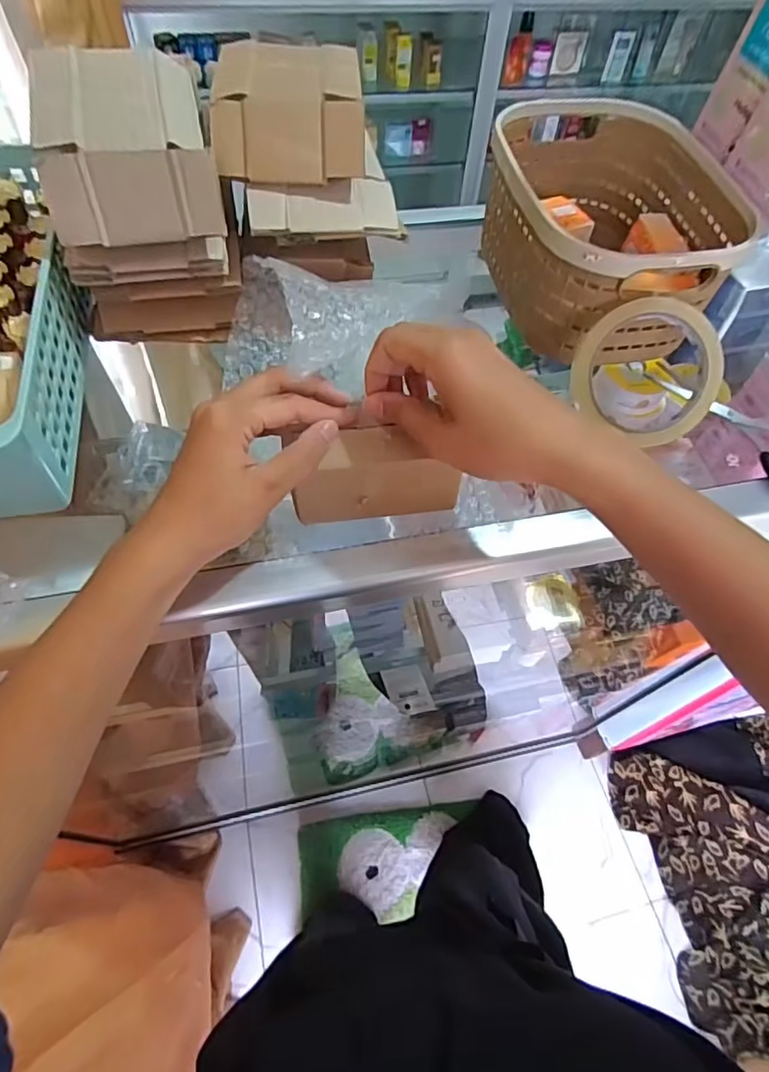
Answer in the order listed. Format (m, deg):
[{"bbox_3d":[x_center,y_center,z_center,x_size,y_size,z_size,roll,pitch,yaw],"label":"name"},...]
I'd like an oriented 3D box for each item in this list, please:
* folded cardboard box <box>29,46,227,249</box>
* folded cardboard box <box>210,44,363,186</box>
[{"bbox_3d":[-0.163,-0.250,0.359,0.098,0.057,0.119,-12,61,-11],"label":"folded cardboard box"},{"bbox_3d":[-0.066,-0.294,0.387,0.098,0.040,0.105,-3,59,-6],"label":"folded cardboard box"}]

